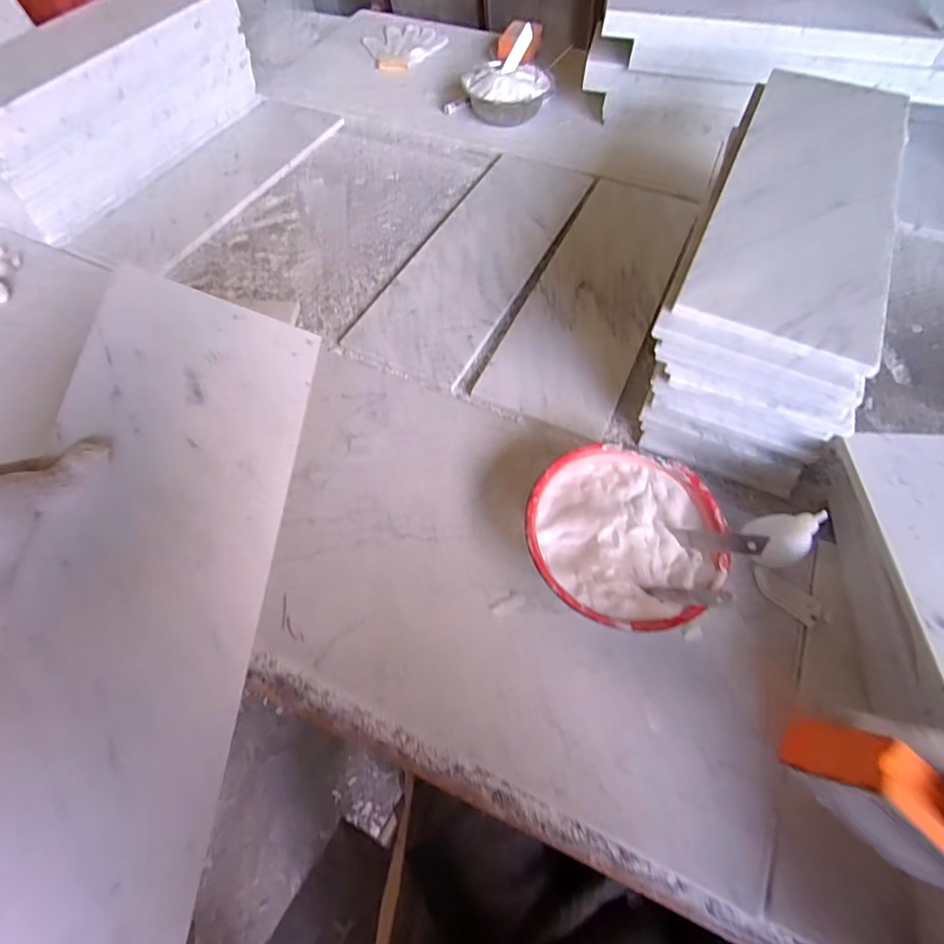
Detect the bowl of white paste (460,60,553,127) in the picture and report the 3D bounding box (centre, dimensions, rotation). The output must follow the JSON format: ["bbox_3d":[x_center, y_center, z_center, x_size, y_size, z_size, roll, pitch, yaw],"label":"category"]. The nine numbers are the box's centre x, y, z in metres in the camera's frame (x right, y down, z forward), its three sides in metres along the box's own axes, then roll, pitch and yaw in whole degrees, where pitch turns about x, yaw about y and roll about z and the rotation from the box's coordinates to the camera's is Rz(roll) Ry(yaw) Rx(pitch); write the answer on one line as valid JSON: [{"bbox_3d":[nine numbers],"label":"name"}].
[{"bbox_3d":[0.054,-0.621,0.804,0.139,0.051,0.120,13,61,9],"label":"bowl of white paste"}]

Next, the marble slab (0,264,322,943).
[{"bbox_3d":[-0.219,0.082,0.327,0.151,0.018,0.446,16,71,-26],"label":"marble slab"}]

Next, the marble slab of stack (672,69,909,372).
[{"bbox_3d":[0.331,-0.280,0.471,0.152,0.018,0.443,23,63,14],"label":"marble slab of stack"}]

